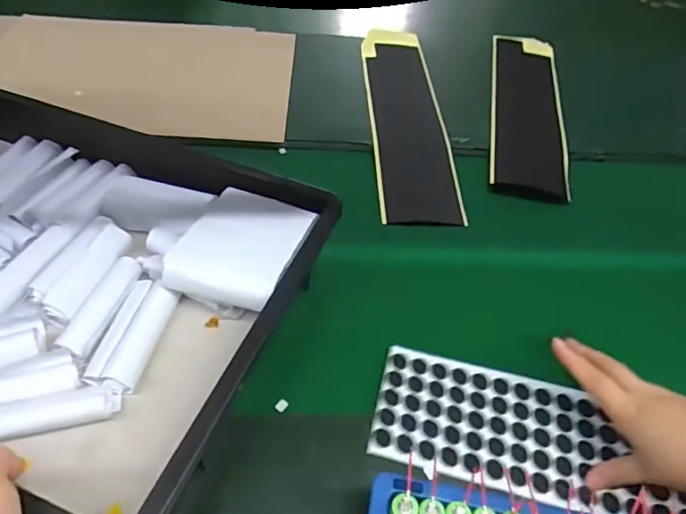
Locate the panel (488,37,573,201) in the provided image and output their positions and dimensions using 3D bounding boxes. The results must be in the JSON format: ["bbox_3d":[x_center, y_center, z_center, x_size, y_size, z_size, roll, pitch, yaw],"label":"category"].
[{"bbox_3d":[0.300,-0.256,0.839,0.112,0.005,0.455,12,49,5],"label":"panel"}]

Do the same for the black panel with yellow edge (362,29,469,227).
[{"bbox_3d":[0.095,-0.228,0.800,0.112,0.010,0.472,1,49,-5],"label":"black panel with yellow edge"}]

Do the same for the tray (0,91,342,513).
[{"bbox_3d":[-0.342,-0.011,0.533,0.554,0.081,0.385,20,50,11],"label":"tray"}]

